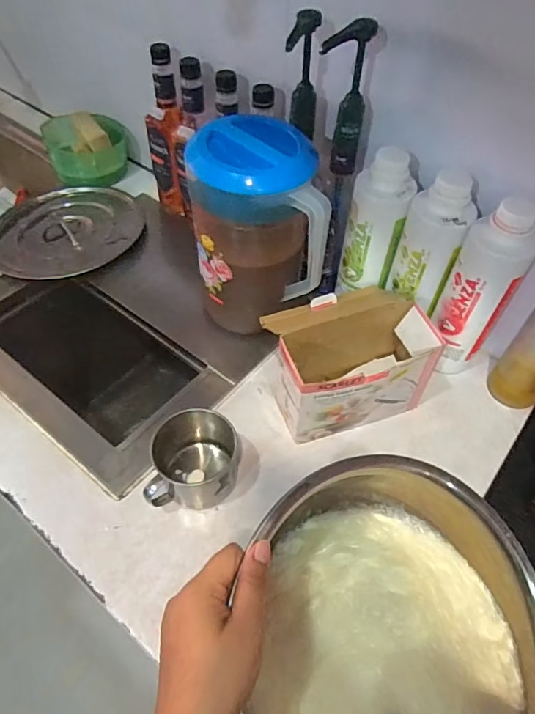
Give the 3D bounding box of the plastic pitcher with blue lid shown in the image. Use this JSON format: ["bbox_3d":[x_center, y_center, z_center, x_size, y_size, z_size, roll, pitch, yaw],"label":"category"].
[{"bbox_3d":[-0.019,-0.146,0.642,0.155,0.268,0.144,-2,53,-5],"label":"plastic pitcher with blue lid"}]

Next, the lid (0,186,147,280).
[{"bbox_3d":[-0.357,-0.225,0.856,0.251,0.037,0.251,2,53,-2],"label":"lid"}]

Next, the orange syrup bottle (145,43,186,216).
[{"bbox_3d":[-0.171,-0.376,0.829,0.068,0.258,0.053,26,56,16],"label":"orange syrup bottle"}]

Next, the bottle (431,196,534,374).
[{"bbox_3d":[0.274,-0.086,0.617,0.080,0.243,0.093,32,58,20],"label":"bottle"}]

